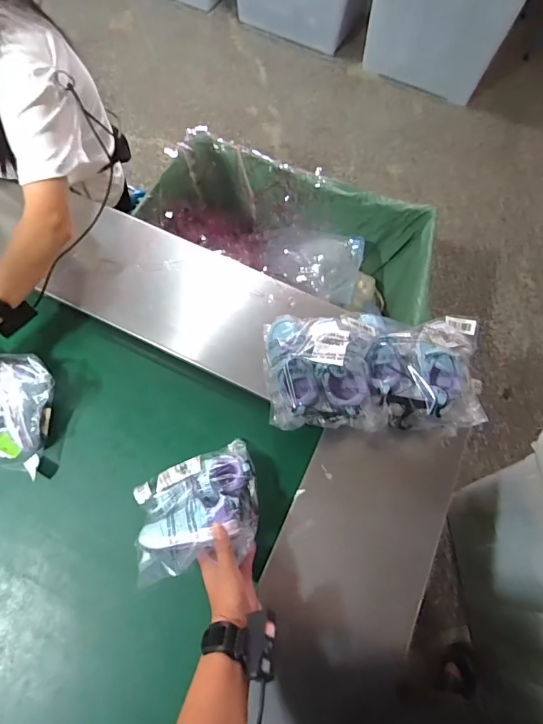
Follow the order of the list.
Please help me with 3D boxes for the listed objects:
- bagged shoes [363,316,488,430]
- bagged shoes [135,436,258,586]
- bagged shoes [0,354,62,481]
[{"bbox_3d":[0.253,0.014,0.734,0.196,0.087,0.191,3,67,-2],"label":"bagged shoes"},{"bbox_3d":[-0.115,0.223,0.679,0.191,0.103,0.173,-14,67,-8],"label":"bagged shoes"},{"bbox_3d":[-0.449,0.087,0.738,0.157,0.087,0.192,2,67,-3],"label":"bagged shoes"}]

